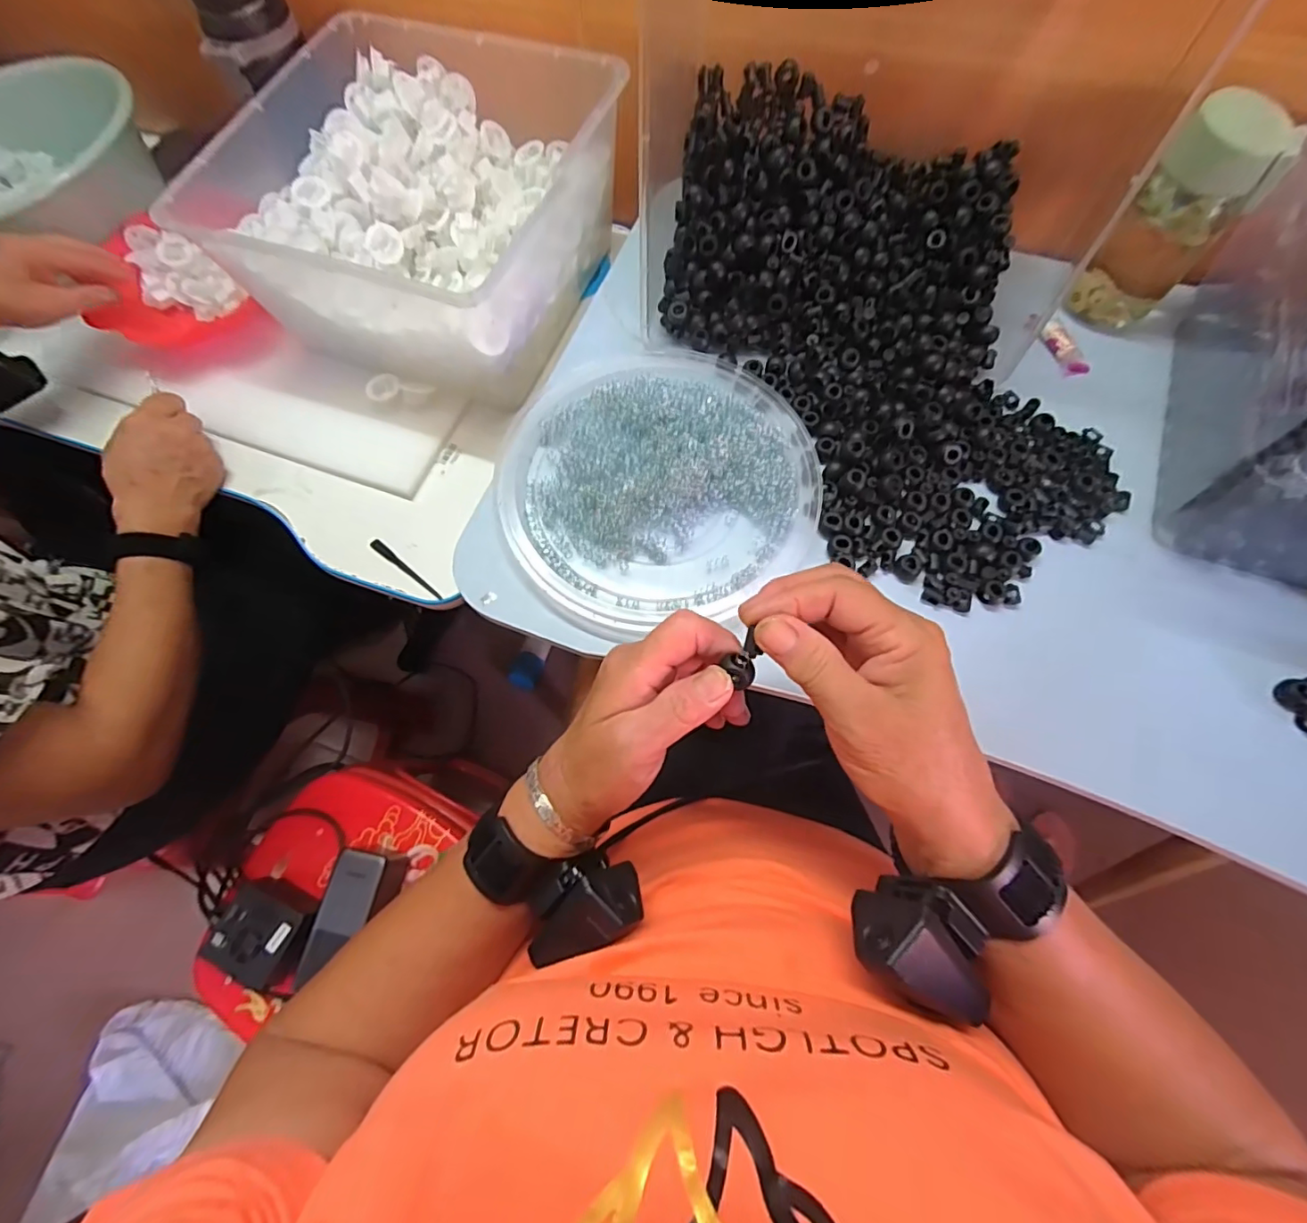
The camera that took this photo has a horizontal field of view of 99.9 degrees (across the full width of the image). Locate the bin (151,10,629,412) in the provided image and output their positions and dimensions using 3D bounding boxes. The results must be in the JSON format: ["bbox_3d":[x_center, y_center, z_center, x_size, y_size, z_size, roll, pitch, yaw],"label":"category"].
[{"bbox_3d":[-0.208,-0.379,0.520,0.299,0.125,0.300,22,74,8],"label":"bin"}]

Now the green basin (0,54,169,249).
[{"bbox_3d":[-0.690,-0.479,0.610,0.290,0.087,0.276,0,72,1],"label":"green basin"}]

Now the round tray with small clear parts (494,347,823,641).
[{"bbox_3d":[0.002,-0.106,0.416,0.233,0.021,0.232,0,72,1],"label":"round tray with small clear parts"}]

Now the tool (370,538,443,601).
[{"bbox_3d":[-0.216,-0.037,0.482,0.089,0.008,0.009,35,76,12],"label":"tool"}]

